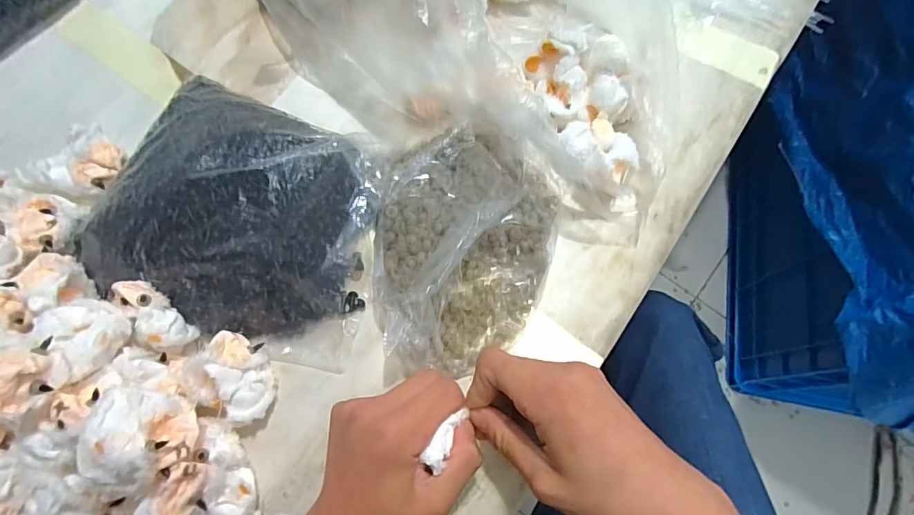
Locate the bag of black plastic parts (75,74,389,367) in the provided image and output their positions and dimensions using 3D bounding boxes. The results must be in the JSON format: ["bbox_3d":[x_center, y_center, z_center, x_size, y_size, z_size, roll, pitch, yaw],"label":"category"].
[{"bbox_3d":[-0.164,-0.039,0.363,0.225,0.044,0.189,18,74,8],"label":"bag of black plastic parts"}]

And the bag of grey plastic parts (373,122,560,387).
[{"bbox_3d":[0.003,-0.011,0.343,0.133,0.047,0.192,9,73,5],"label":"bag of grey plastic parts"}]

